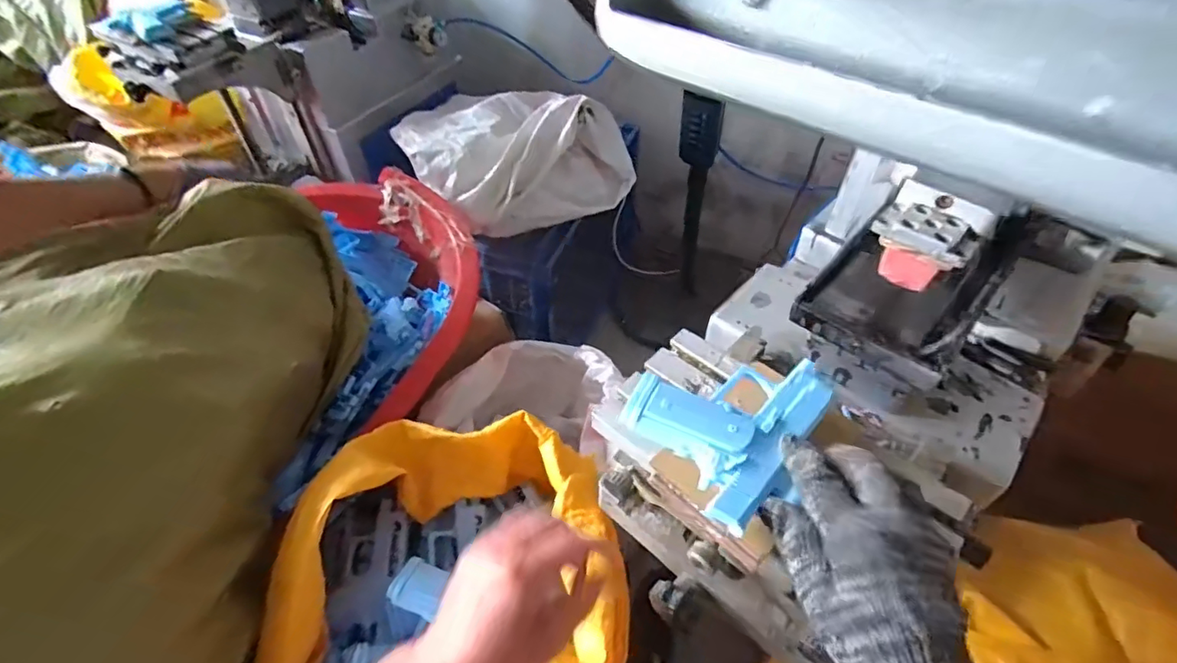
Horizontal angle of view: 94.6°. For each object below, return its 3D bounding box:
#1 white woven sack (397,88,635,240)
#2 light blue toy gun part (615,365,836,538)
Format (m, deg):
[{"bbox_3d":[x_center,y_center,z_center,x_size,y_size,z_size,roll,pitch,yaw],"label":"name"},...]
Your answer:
[{"bbox_3d":[-0.157,-0.373,1.164,0.416,0.200,0.292,-27,53,-21],"label":"white woven sack"},{"bbox_3d":[0.102,0.050,0.363,0.136,0.026,0.101,-34,56,-26],"label":"light blue toy gun part"}]

